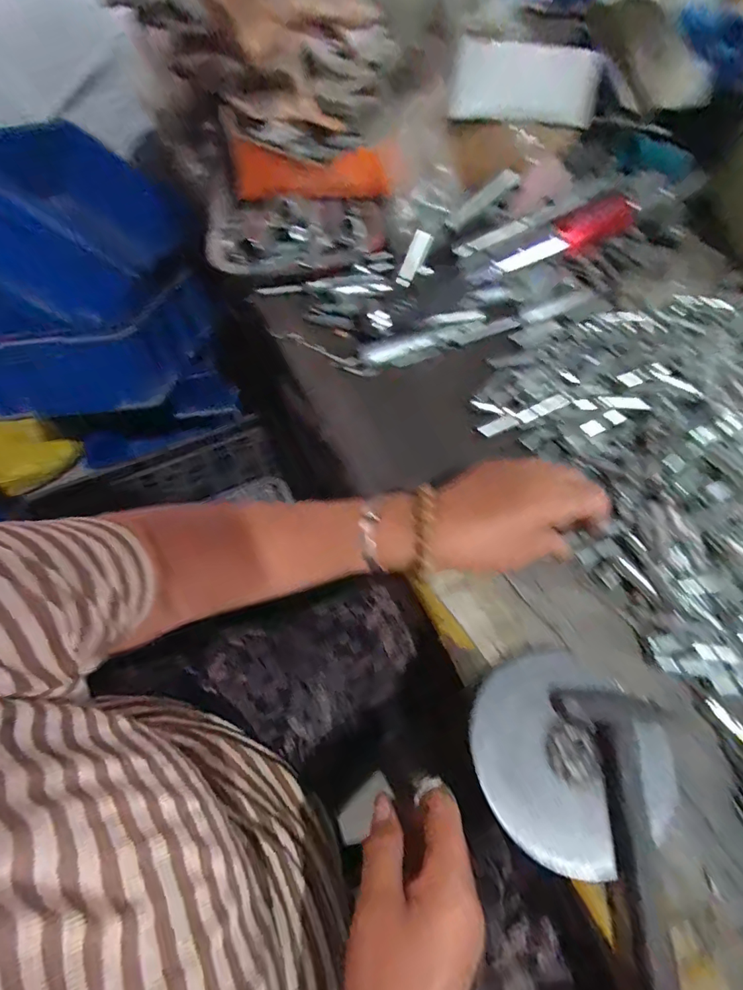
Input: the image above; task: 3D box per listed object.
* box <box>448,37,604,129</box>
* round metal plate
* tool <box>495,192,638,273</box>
[{"bbox_3d":[0.170,-0.437,0.505,0.175,0.064,0.021,-8,43,-15],"label":"box"},{"bbox_3d":[0.126,0.168,0.309,0.114,0.008,0.121,-2,62,3],"label":"round metal plate"},{"bbox_3d":[0.204,-0.269,0.489,0.159,0.038,0.020,-23,31,1],"label":"tool"}]

